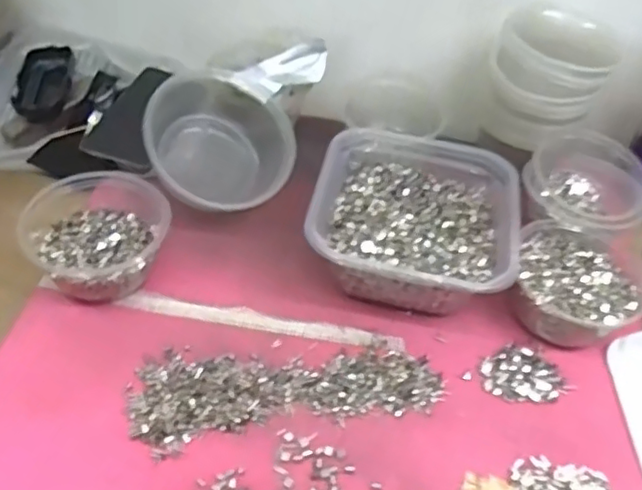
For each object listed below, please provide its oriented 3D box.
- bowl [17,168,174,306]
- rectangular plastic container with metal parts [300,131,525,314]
[{"bbox_3d":[-0.191,-0.012,0.539,0.114,0.055,0.123,4,47,-4],"label":"bowl"},{"bbox_3d":[0.083,-0.027,0.563,0.173,0.057,0.175,11,47,3],"label":"rectangular plastic container with metal parts"}]

